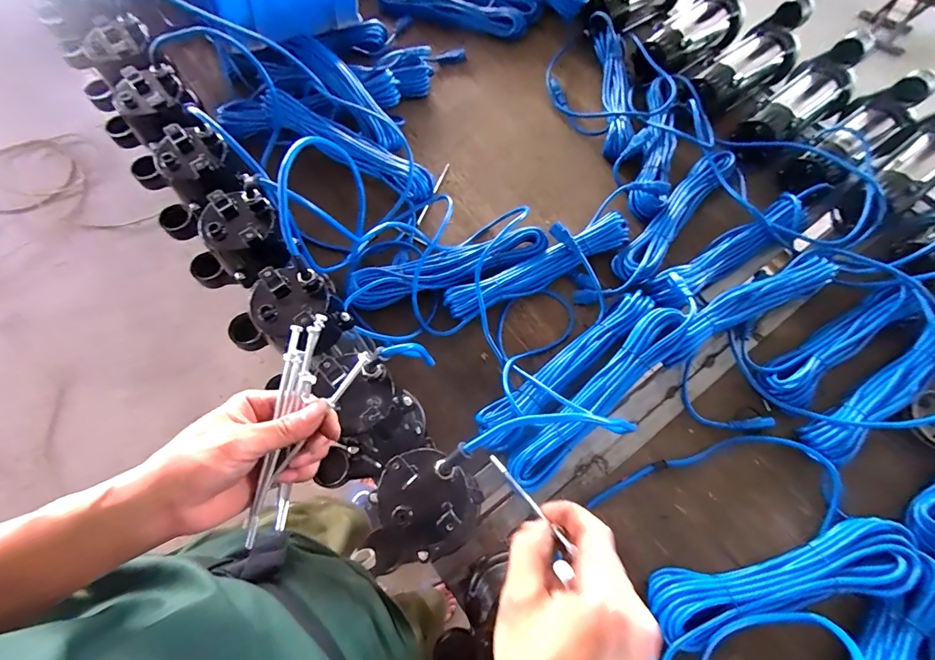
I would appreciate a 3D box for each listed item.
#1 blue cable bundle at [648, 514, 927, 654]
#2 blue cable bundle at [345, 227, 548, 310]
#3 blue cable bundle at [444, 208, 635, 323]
[{"bbox_3d":[0.411,0.325,0.551,0.360,0.058,0.086,-13,69,-7],"label":"blue cable bundle"},{"bbox_3d":[-0.029,-0.105,0.693,0.339,0.038,0.063,-16,69,-8],"label":"blue cable bundle"},{"bbox_3d":[0.121,-0.111,0.704,0.345,0.040,0.066,-26,71,-11],"label":"blue cable bundle"}]

